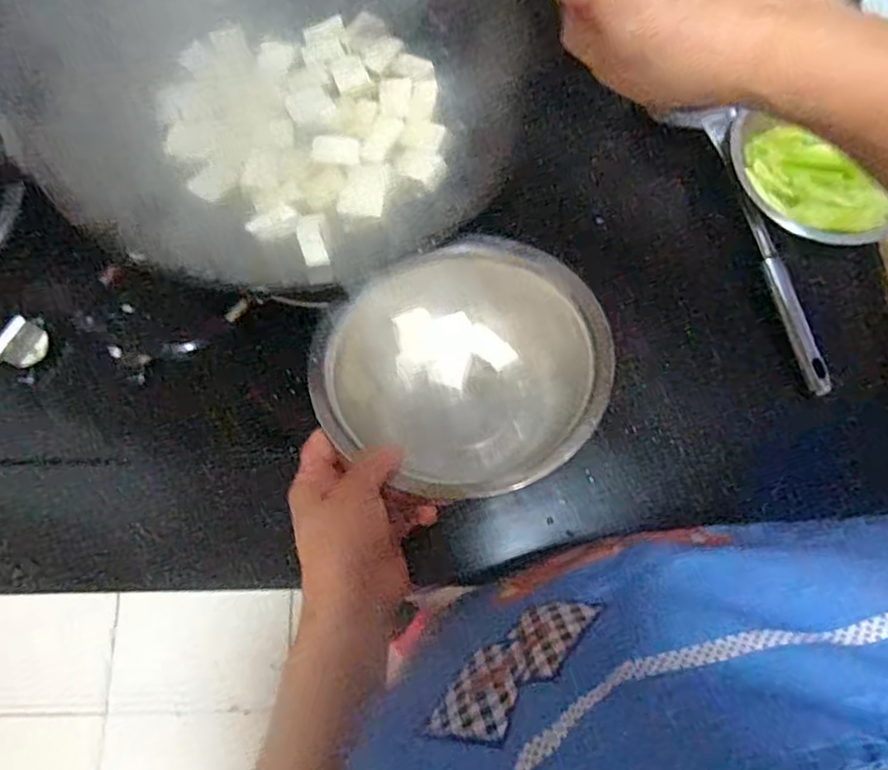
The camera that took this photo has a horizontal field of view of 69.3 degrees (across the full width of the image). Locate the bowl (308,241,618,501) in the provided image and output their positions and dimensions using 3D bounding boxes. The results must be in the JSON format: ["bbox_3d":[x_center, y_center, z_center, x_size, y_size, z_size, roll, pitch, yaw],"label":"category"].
[{"bbox_3d":[0.012,-0.010,0.450,0.173,0.082,0.168,0,74,1],"label":"bowl"}]

